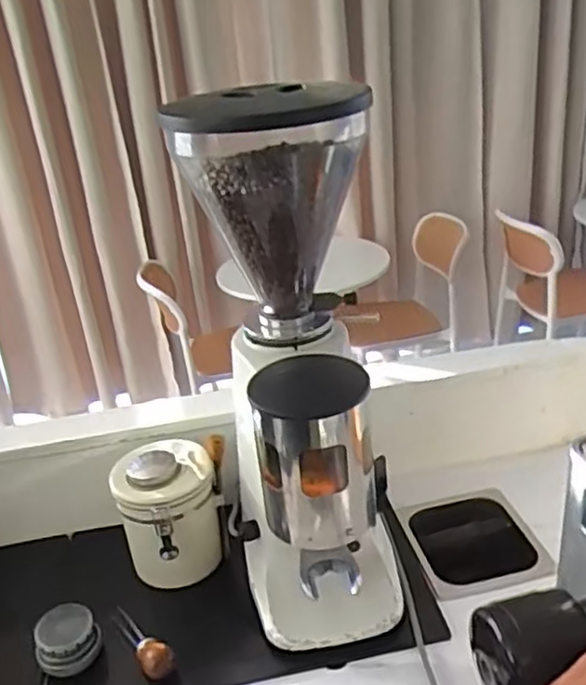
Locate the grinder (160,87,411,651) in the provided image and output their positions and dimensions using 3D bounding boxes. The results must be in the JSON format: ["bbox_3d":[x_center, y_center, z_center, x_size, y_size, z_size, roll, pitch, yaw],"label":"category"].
[{"bbox_3d":[0.004,0.043,0.727,0.182,0.559,0.224,-6,26,1],"label":"grinder"}]

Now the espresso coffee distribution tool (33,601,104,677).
[{"bbox_3d":[-0.254,0.331,0.783,0.070,0.054,0.058,-20,29,-26],"label":"espresso coffee distribution tool"}]

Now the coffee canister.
[{"bbox_3d":[-0.153,0.219,0.876,0.117,0.157,0.117,-13,26,-12],"label":"coffee canister"}]

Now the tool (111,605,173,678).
[{"bbox_3d":[-0.173,0.334,0.787,0.032,0.030,0.116,-25,31,-33],"label":"tool"}]

